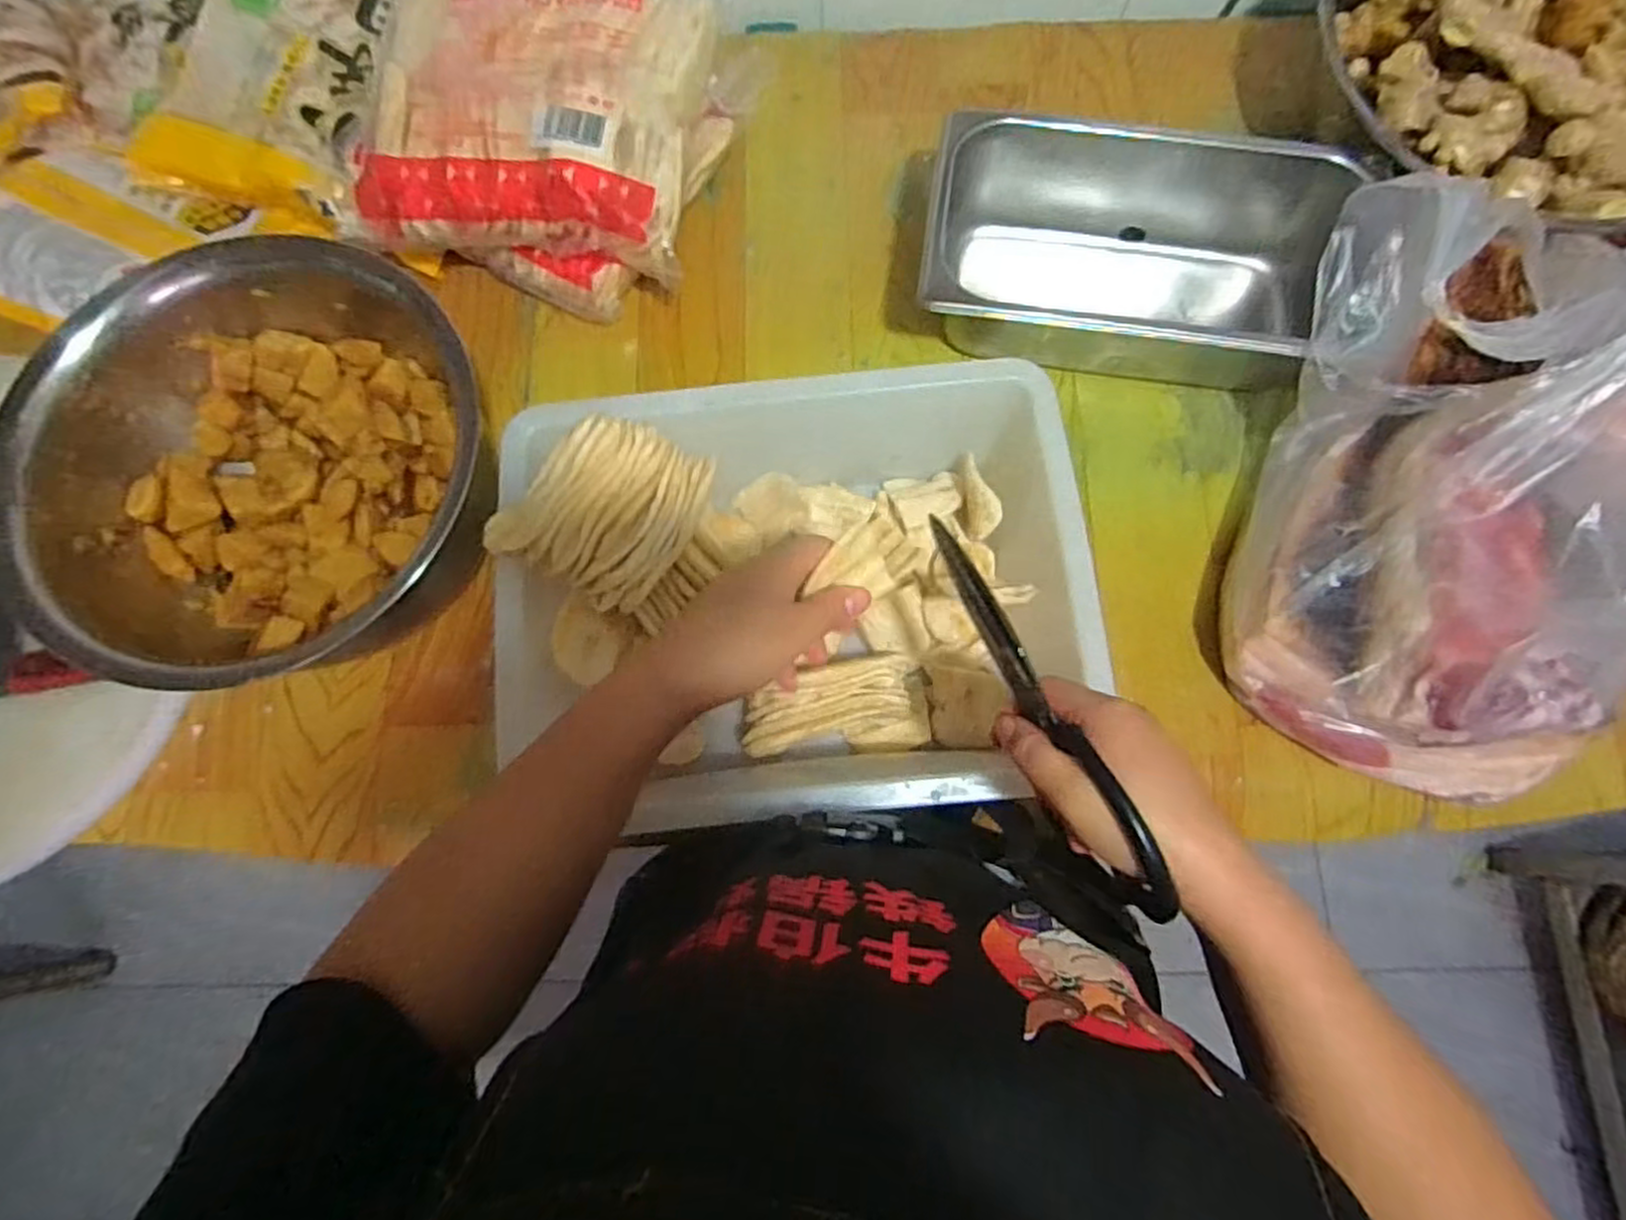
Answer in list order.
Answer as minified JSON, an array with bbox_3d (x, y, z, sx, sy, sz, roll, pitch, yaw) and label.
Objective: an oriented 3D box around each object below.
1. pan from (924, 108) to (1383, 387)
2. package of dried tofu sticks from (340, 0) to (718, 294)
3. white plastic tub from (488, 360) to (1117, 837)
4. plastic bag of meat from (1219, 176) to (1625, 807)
[{"bbox_3d":[0.230,-0.268,0.589,0.286,0.116,0.175,10,76,3],"label":"pan"},{"bbox_3d":[-0.211,-0.427,0.592,0.250,0.060,0.309,7,76,2],"label":"package of dried tofu sticks"},{"bbox_3d":[-0.012,-0.012,0.497,0.359,0.131,0.281,-6,76,-1],"label":"white plastic tub"},{"bbox_3d":[0.443,-0.075,0.471,0.272,0.180,0.361,9,76,3],"label":"plastic bag of meat"}]

